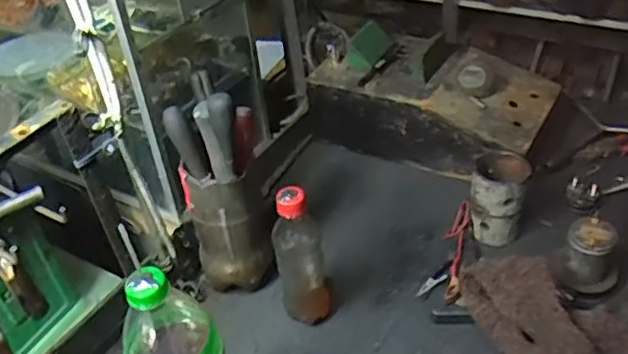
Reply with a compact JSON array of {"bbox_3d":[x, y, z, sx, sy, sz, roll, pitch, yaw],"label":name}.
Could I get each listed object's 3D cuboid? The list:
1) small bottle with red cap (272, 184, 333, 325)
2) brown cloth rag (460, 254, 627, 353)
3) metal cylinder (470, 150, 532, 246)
[{"bbox_3d":[-0.014,0.091,0.723,0.056,0.195,0.049,-7,38,0],"label":"small bottle with red cap"},{"bbox_3d":[0.284,0.167,0.671,0.265,0.072,0.103,25,47,14],"label":"brown cloth rag"},{"bbox_3d":[0.236,0.027,0.817,0.066,0.101,0.067,5,40,16],"label":"metal cylinder"}]

